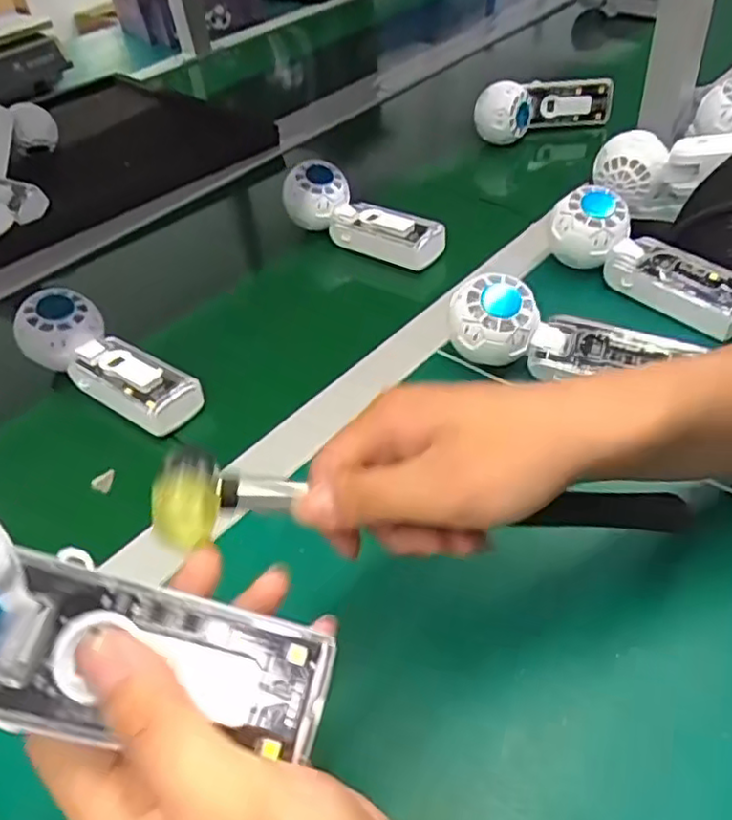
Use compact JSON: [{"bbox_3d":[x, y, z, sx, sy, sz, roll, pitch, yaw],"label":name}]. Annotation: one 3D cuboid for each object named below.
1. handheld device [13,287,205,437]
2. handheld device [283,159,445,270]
[{"bbox_3d":[-0.196,-0.033,0.495,0.150,0.071,0.056,21,52,27],"label":"handheld device"},{"bbox_3d":[-0.003,-0.184,0.609,0.160,0.057,0.045,22,52,28],"label":"handheld device"}]

